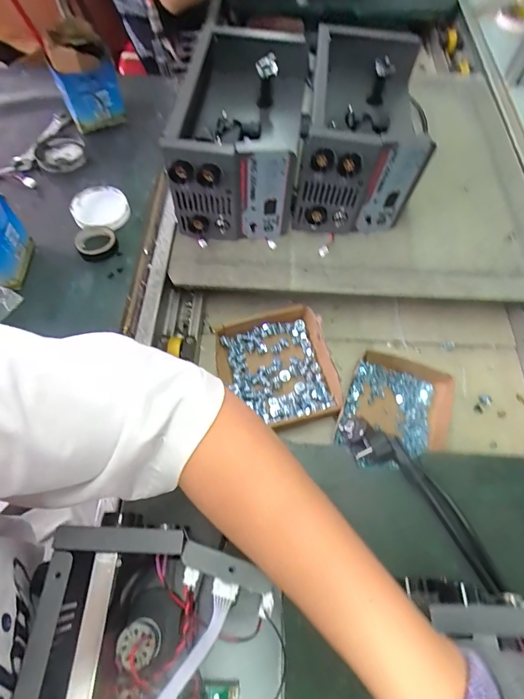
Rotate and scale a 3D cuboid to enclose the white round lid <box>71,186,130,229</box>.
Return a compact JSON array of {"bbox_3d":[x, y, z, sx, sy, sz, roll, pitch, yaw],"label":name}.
[{"bbox_3d":[-0.261,-0.232,0.617,0.086,0.022,0.083,0,75,-2],"label":"white round lid"}]

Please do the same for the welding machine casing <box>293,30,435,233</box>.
[{"bbox_3d":[0.149,-0.348,0.617,0.177,0.156,0.306,5,62,2],"label":"welding machine casing"}]

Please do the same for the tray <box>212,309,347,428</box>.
[{"bbox_3d":[0.024,0.030,0.567,0.160,0.035,0.175,-16,63,-9],"label":"tray"}]

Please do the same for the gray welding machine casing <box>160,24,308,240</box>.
[{"bbox_3d":[-0.035,-0.327,0.600,0.177,0.161,0.288,3,62,1],"label":"gray welding machine casing"}]

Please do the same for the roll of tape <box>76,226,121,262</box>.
[{"bbox_3d":[-0.249,-0.160,0.584,0.057,0.023,0.056,0,62,0],"label":"roll of tape"}]

